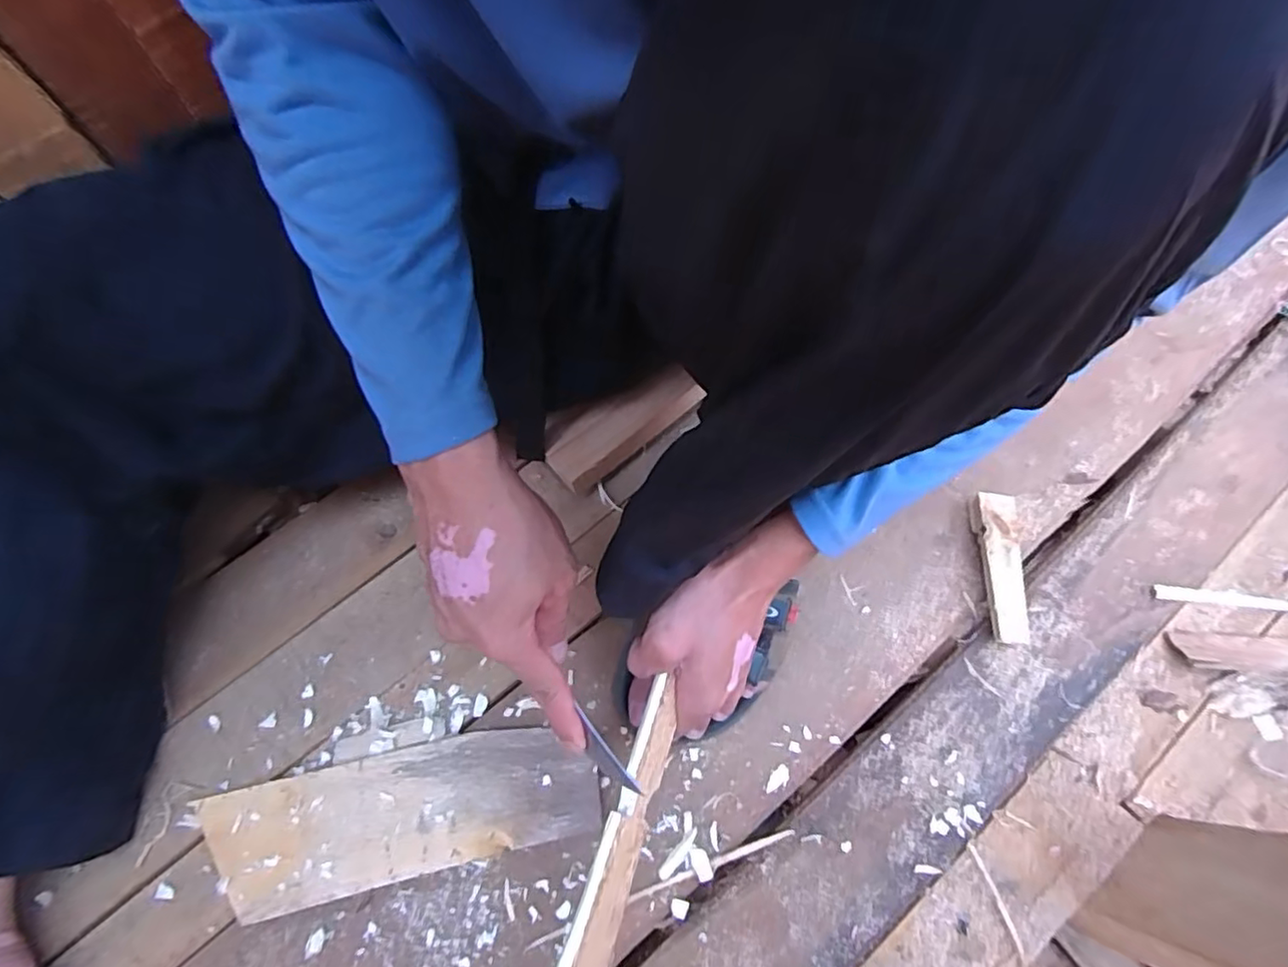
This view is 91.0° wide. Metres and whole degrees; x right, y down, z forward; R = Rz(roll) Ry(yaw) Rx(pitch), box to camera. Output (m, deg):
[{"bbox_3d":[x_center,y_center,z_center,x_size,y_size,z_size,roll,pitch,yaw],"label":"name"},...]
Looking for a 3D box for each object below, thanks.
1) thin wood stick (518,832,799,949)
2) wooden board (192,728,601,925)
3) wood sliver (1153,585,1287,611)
[{"bbox_3d":[0.013,0.283,0.444,0.196,0.006,0.007,-20,69,-5],"label":"thin wood stick"},{"bbox_3d":[-0.173,0.236,0.455,0.274,0.021,0.082,-14,68,-3],"label":"wooden board"},{"bbox_3d":[0.464,0.091,0.497,0.123,0.010,0.012,6,68,5],"label":"wood sliver"}]

